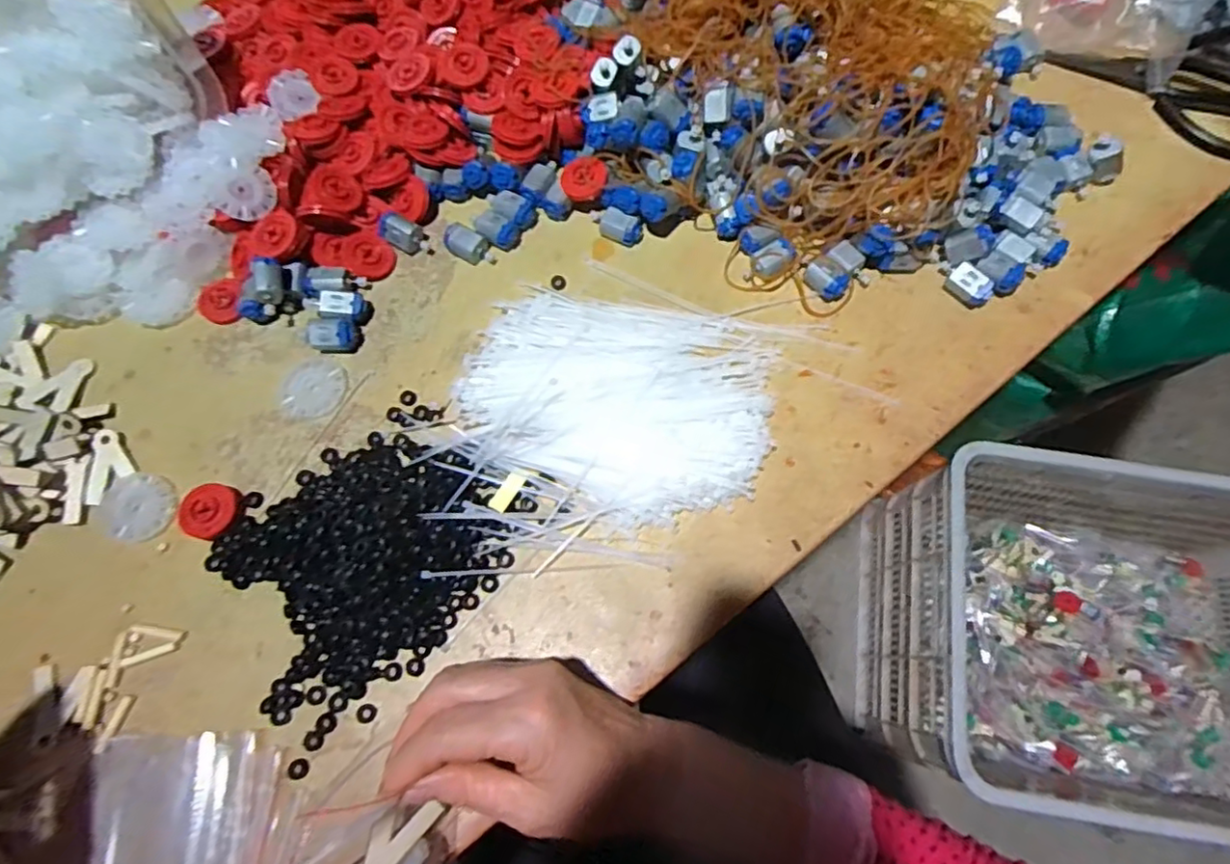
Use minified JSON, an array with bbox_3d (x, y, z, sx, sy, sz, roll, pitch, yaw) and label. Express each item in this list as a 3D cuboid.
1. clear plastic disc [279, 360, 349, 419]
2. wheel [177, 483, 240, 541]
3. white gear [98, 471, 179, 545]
[{"bbox_3d":[-0.192,-0.028,0.405,0.036,0.004,0.042,33,74,10],"label":"clear plastic disc"},{"bbox_3d":[-0.240,0.047,0.378,0.037,0.013,0.032,32,74,10],"label":"wheel"},{"bbox_3d":[-0.286,0.045,0.380,0.042,0.008,0.040,0,71,0],"label":"white gear"}]

